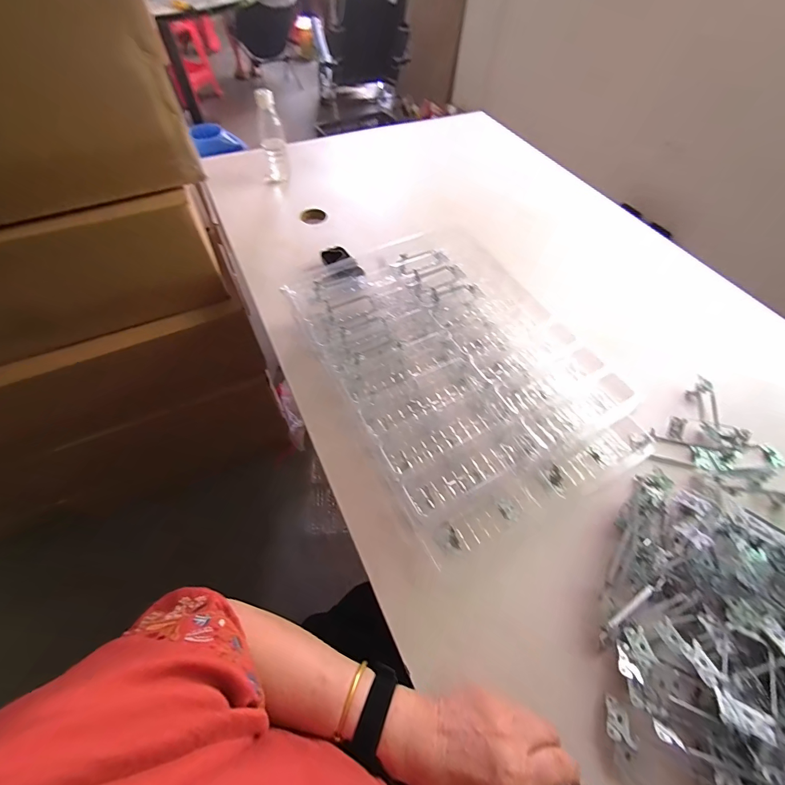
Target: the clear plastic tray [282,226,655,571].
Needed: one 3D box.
[{"bbox_3d":[0.085,-0.056,0.528,0.353,0.064,0.493,-26,66,-17],"label":"clear plastic tray"}]

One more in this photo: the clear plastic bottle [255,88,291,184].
[{"bbox_3d":[-0.281,-0.586,0.830,0.061,0.176,0.055,-11,58,-9],"label":"clear plastic bottle"}]

